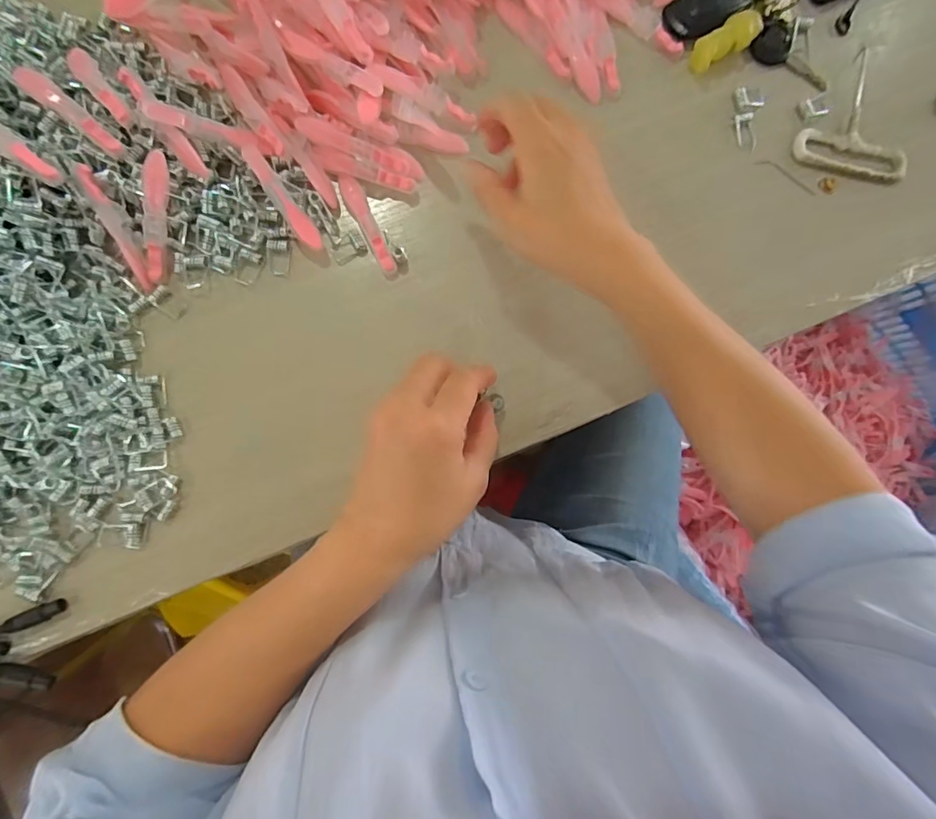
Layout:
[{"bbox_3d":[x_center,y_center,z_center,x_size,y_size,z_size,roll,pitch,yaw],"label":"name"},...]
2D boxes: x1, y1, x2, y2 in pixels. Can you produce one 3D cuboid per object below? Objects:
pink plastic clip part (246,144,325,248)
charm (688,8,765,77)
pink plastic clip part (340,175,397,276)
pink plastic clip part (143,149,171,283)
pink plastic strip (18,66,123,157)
[{"bbox_3d":[-0.123,-0.140,0.328,0.013,0.015,0.074,-36,89,-6],"label":"pink plastic clip part"},{"bbox_3d":[0.187,-0.265,0.357,0.054,0.022,0.020,-33,88,-6],"label":"charm"},{"bbox_3d":[-0.069,-0.126,0.339,0.014,0.007,0.074,-23,87,-5],"label":"pink plastic clip part"},{"bbox_3d":[-0.200,-0.123,0.317,0.011,0.011,0.078,11,106,-3],"label":"pink plastic clip part"},{"bbox_3d":[-0.248,-0.185,0.307,0.078,0.009,0.013,40,84,0],"label":"pink plastic strip"}]

